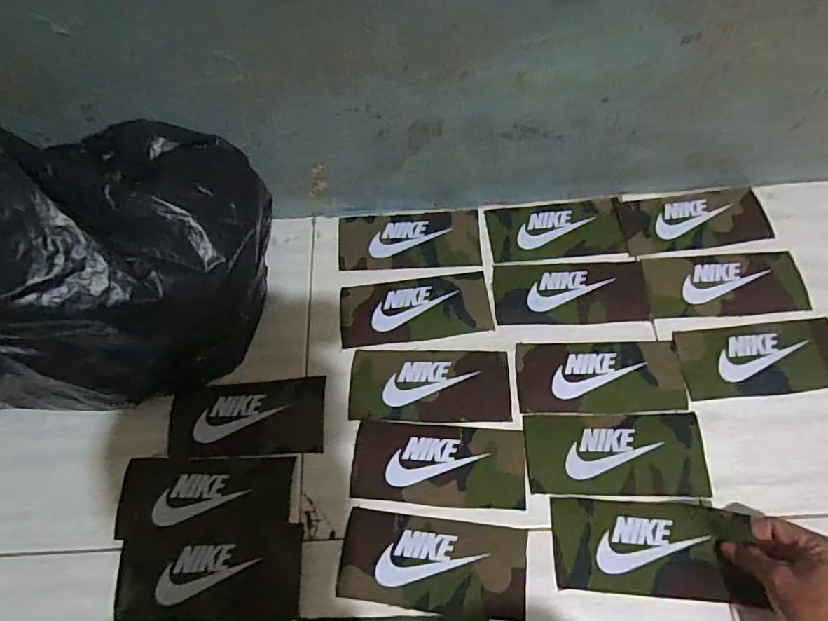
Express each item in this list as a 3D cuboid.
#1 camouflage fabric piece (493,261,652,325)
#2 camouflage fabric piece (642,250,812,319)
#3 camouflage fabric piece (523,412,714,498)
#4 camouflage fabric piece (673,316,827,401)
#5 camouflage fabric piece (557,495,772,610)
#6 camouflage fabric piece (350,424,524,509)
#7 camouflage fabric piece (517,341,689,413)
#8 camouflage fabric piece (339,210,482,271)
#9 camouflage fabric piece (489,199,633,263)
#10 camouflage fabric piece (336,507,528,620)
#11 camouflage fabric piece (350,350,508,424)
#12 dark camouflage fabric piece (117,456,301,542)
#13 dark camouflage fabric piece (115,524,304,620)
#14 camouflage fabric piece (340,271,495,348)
[{"bbox_3d":[0.184,-0.022,0.579,0.175,0.004,0.078,-1,66,2],"label":"camouflage fabric piece"},{"bbox_3d":[0.362,-0.032,0.574,0.177,0.005,0.076,-4,66,1],"label":"camouflage fabric piece"},{"bbox_3d":[0.205,0.146,0.502,0.174,0.005,0.079,-1,66,2],"label":"camouflage fabric piece"},{"bbox_3d":[0.381,0.051,0.535,0.179,0.008,0.078,-6,66,0],"label":"camouflage fabric piece"},{"bbox_3d":[0.222,0.223,0.463,0.174,0.019,0.081,1,65,8],"label":"camouflage fabric piece"},{"bbox_3d":[0.026,0.157,0.506,0.173,0.004,0.076,3,66,4],"label":"camouflage fabric piece"},{"bbox_3d":[0.201,0.071,0.536,0.173,0.004,0.078,-1,66,2],"label":"camouflage fabric piece"},{"bbox_3d":[-0.006,-0.088,0.622,0.175,0.006,0.080,-3,67,2],"label":"camouflage fabric piece"},{"bbox_3d":[0.176,-0.100,0.617,0.162,0.006,0.080,-4,66,1],"label":"camouflage fabric piece"},{"bbox_3d":[0.018,0.241,0.471,0.173,0.005,0.078,5,64,7],"label":"camouflage fabric piece"},{"bbox_3d":[0.017,0.081,0.541,0.172,0.005,0.081,1,66,3],"label":"camouflage fabric piece"},{"bbox_3d":[-0.212,0.189,0.502,0.173,0.007,0.076,-2,64,2],"label":"dark camouflage fabric piece"},{"bbox_3d":[-0.196,0.252,0.471,0.171,0.010,0.078,-3,66,1],"label":"dark camouflage fabric piece"},{"bbox_3d":[0.001,-0.002,0.580,0.173,0.004,0.077,-6,66,0],"label":"camouflage fabric piece"}]

